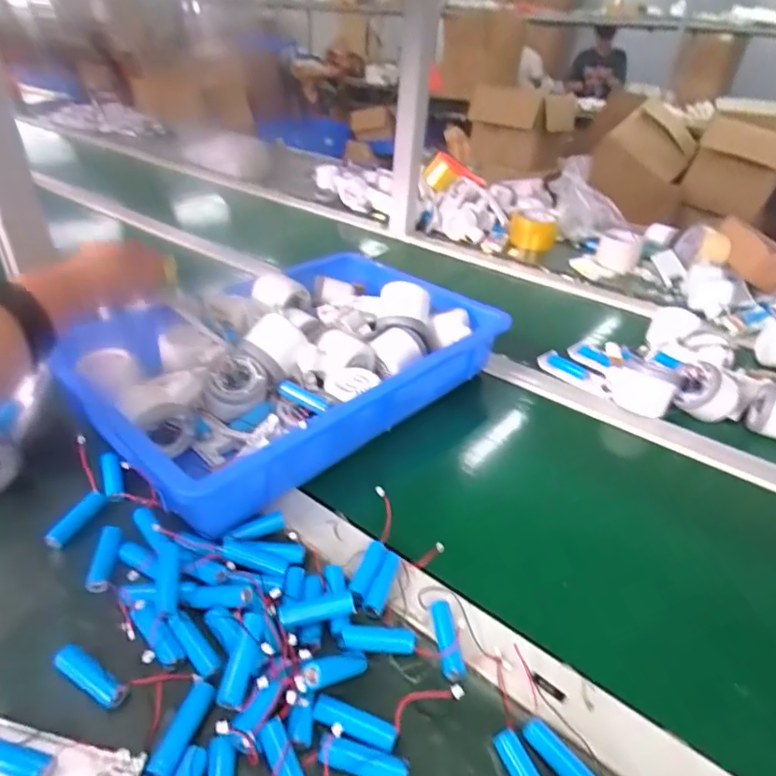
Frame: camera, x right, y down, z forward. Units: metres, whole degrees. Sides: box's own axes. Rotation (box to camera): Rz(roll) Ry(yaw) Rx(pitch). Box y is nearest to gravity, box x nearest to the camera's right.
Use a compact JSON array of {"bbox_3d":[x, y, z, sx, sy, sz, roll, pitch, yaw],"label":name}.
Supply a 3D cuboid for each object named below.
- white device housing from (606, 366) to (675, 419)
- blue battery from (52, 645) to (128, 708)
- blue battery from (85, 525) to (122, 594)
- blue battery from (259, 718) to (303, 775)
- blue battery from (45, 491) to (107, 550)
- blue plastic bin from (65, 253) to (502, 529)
[{"bbox_3d":[0.286,0.001,0.609,0.032,0.049,0.077,-22,41,-34],"label":"white device housing"},{"bbox_3d":[-0.185,0.180,0.326,0.052,0.013,0.014,19,38,23],"label":"blue battery"},{"bbox_3d":[-0.214,0.129,0.396,0.017,0.010,0.051,-2,49,-6],"label":"blue battery"},{"bbox_3d":[-0.055,0.207,0.282,0.014,0.015,0.051,-19,60,-27],"label":"blue battery"},{"bbox_3d":[-0.249,0.105,0.422,0.013,0.011,0.052,14,36,17],"label":"blue battery"},{"bbox_3d":[-0.095,-0.038,0.569,0.274,0.088,0.402,32,44,32],"label":"blue plastic bin"}]

